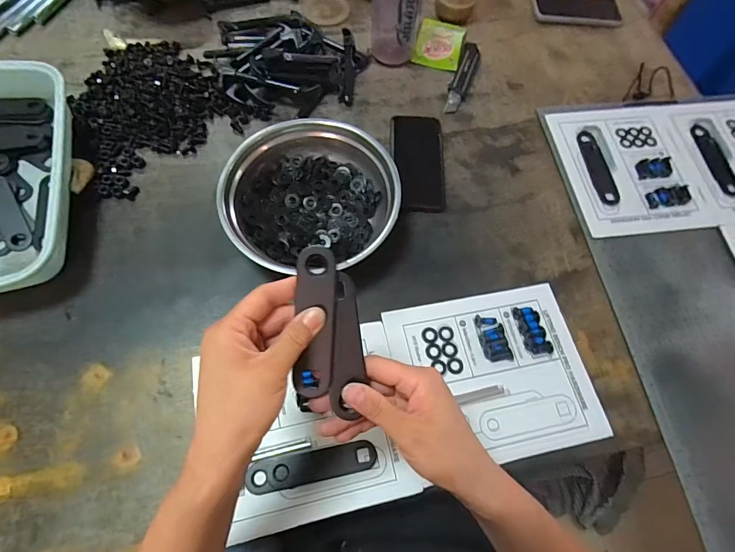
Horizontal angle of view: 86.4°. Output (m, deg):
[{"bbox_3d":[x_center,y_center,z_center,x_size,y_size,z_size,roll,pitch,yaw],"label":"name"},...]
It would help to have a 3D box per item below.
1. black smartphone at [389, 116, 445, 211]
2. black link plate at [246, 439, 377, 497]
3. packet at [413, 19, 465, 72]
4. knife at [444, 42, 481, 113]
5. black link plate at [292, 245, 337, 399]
[{"bbox_3d":[0.075,-0.167,0.572,0.073,0.017,0.165,-1,69,0],"label":"black smartphone"},{"bbox_3d":[-0.057,0.201,0.413,0.132,0.007,0.032,-8,68,-7],"label":"black link plate"},{"bbox_3d":[0.127,-0.407,0.682,0.080,0.012,0.116,14,67,3],"label":"packet"},{"bbox_3d":[0.159,-0.329,0.649,0.032,0.014,0.155,20,67,5],"label":"knife"},{"bbox_3d":[-0.039,0.035,0.292,0.030,0.004,0.113,1,96,-3],"label":"black link plate"}]

